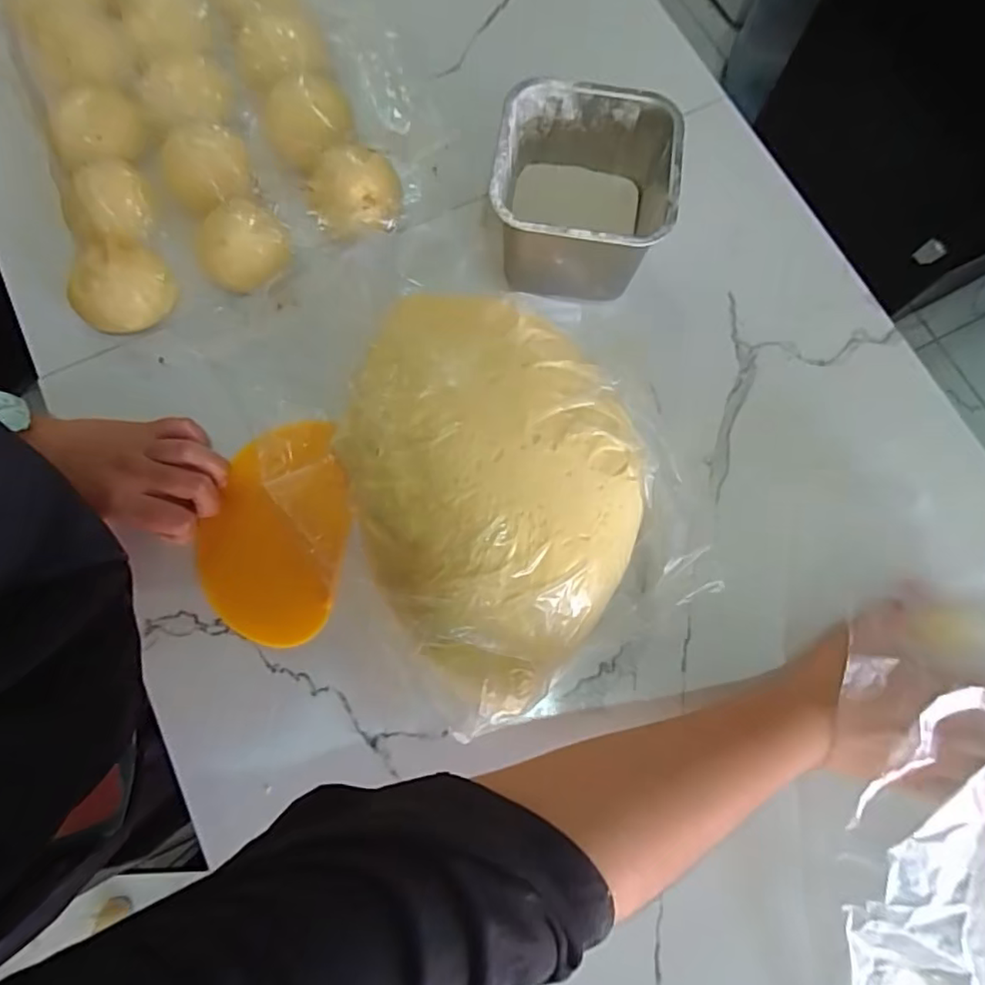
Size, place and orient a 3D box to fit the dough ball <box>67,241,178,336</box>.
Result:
[{"bbox_3d":[-0.266,-0.146,0.415,0.065,0.037,0.053,-1,75,-2],"label":"dough ball"}]

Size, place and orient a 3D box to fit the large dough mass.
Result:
[{"bbox_3d":[-0.003,-0.014,0.369,0.182,0.056,0.269,-24,77,-8],"label":"large dough mass"}]

